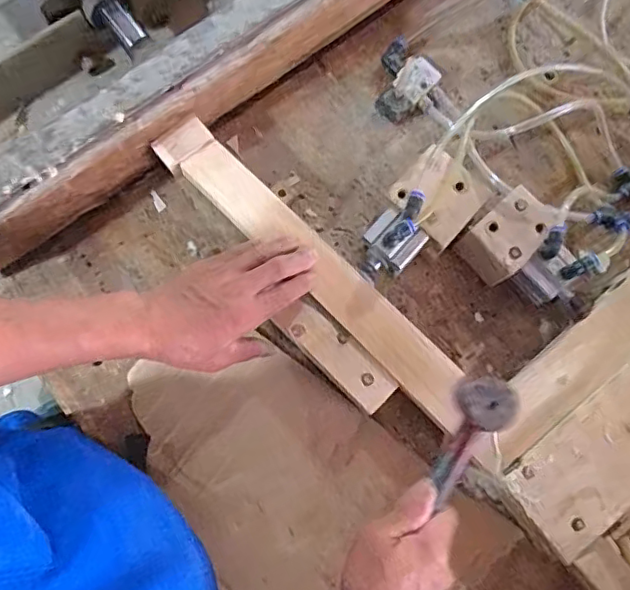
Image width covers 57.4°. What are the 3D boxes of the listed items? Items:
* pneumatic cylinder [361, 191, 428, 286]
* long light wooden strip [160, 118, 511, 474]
[{"bbox_3d":[0.079,-0.055,0.583,0.053,0.066,0.088,42,81,7],"label":"pneumatic cylinder"},{"bbox_3d":[0.018,-0.009,0.580,0.461,0.031,0.054,45,81,6],"label":"long light wooden strip"}]

